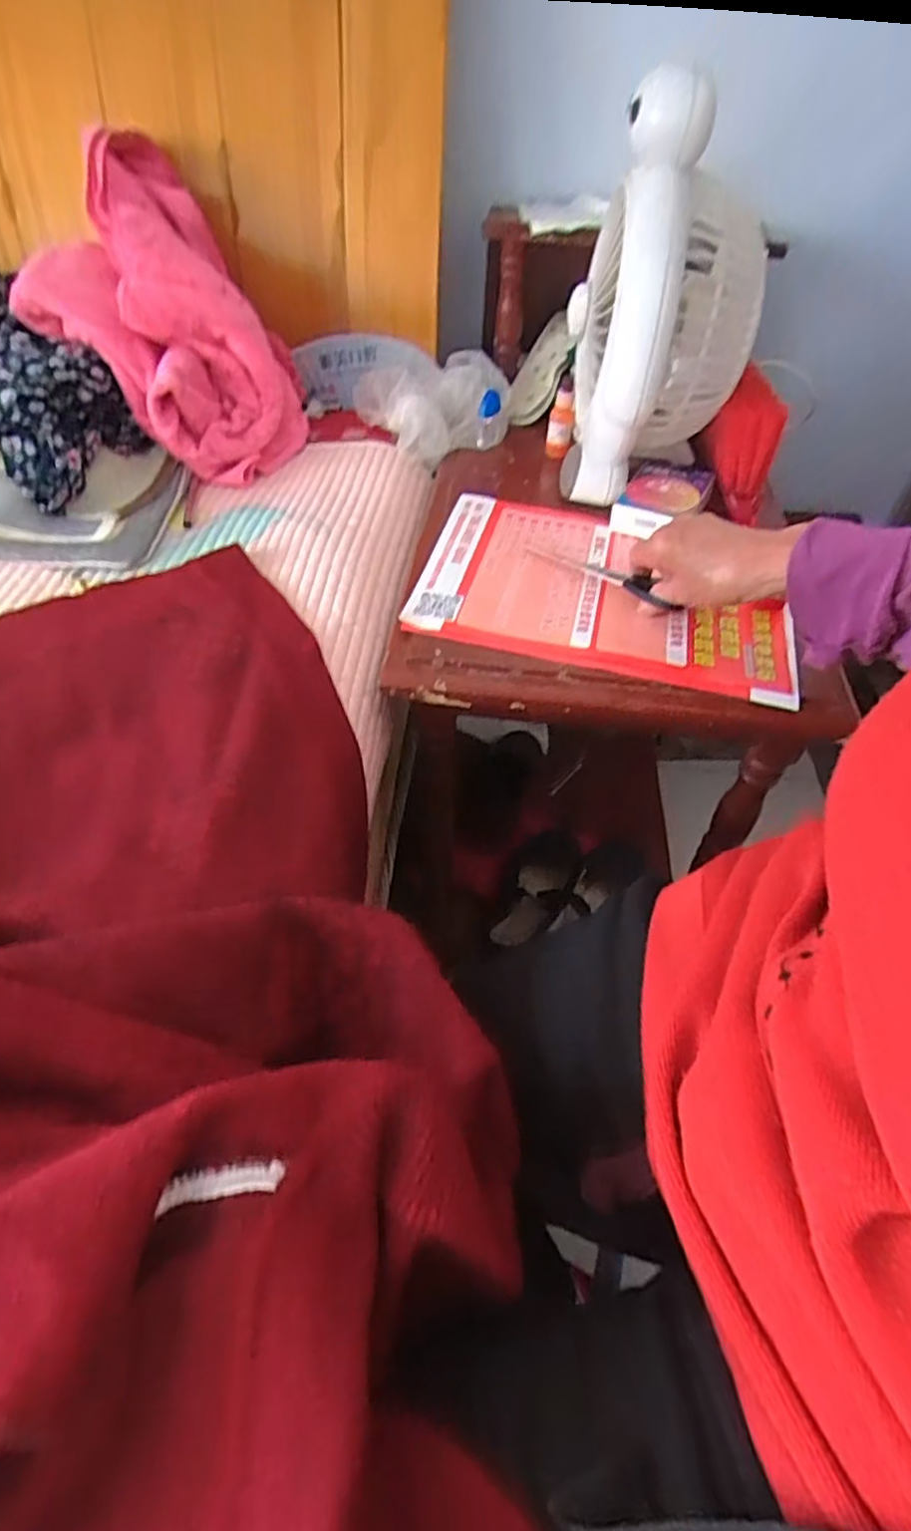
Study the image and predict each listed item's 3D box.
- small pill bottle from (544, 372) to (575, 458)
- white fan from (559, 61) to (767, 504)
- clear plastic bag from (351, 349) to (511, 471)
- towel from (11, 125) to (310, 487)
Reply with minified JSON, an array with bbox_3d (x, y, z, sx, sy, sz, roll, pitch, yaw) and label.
[{"bbox_3d":[0.105,-0.345,0.704,0.023,0.068,0.027,10,49,8],"label":"small pill bottle"},{"bbox_3d":[0.173,-0.369,0.588,0.141,0.271,0.157,6,49,4],"label":"white fan"},{"bbox_3d":[-0.012,-0.380,0.737,0.144,0.051,0.136,-26,54,-22],"label":"clear plastic bag"},{"bbox_3d":[-0.272,-0.424,0.666,0.225,0.210,0.235,-13,50,-12],"label":"towel"}]

